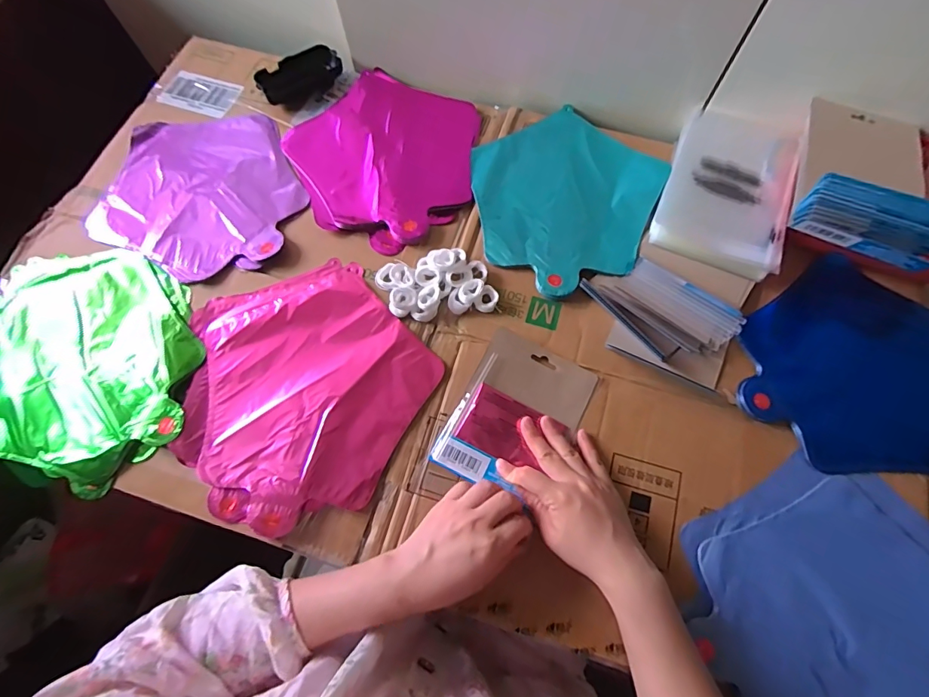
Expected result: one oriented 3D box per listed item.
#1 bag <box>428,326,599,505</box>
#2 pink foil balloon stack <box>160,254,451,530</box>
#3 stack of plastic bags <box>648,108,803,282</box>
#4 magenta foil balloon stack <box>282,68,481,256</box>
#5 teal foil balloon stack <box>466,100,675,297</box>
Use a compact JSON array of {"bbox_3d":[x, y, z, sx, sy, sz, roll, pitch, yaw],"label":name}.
[{"bbox_3d":[0.052,0.065,0.447,0.113,0.019,0.152,27,71,10],"label":"bag"},{"bbox_3d":[-0.164,0.035,0.453,0.236,0.012,0.246,-40,74,-14],"label":"pink foil balloon stack"},{"bbox_3d":[0.297,-0.183,0.516,0.130,0.029,0.202,21,70,8],"label":"stack of plastic bags"},{"bbox_3d":[-0.090,-0.241,0.554,0.234,0.011,0.234,-42,75,-15],"label":"magenta foil balloon stack"},{"bbox_3d":[0.110,-0.179,0.530,0.210,0.014,0.244,23,70,8],"label":"teal foil balloon stack"}]

